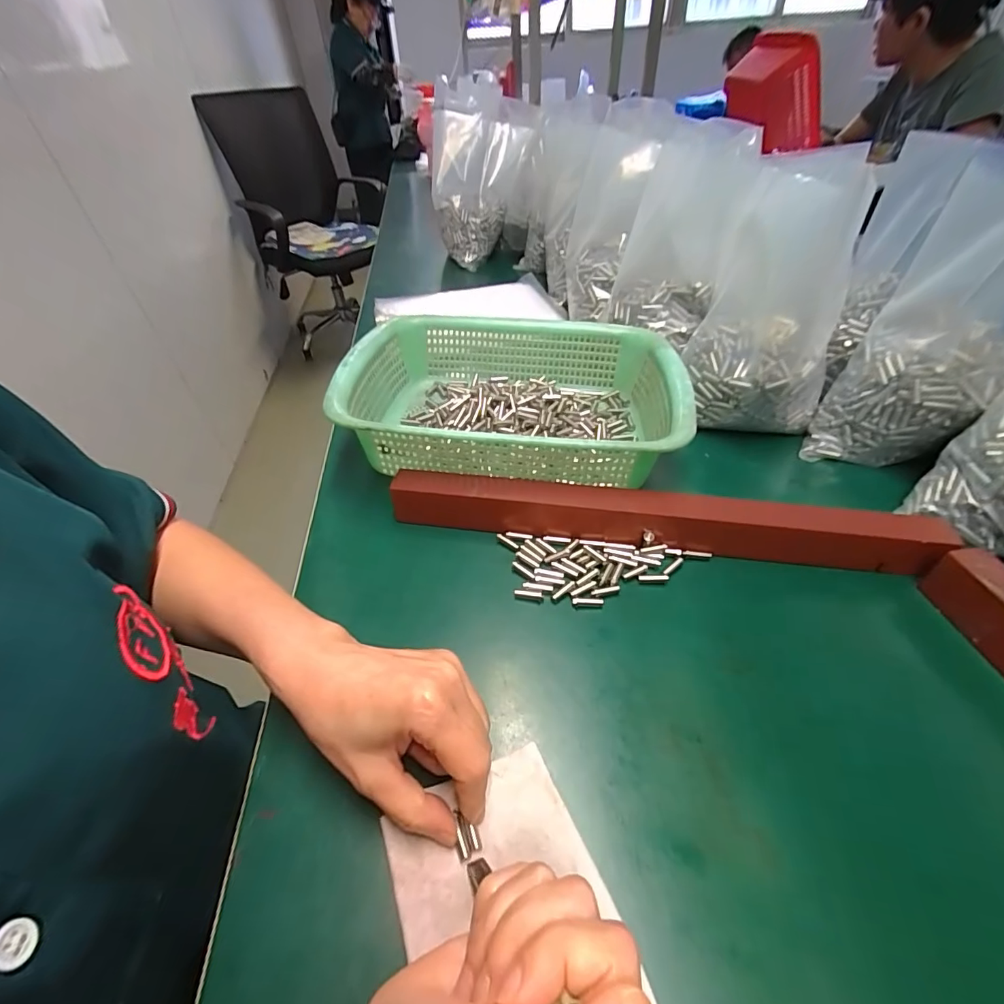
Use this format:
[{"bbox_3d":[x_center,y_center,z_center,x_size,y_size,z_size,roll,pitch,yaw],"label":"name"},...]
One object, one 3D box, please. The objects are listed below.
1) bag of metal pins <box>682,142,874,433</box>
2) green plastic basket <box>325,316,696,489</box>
[{"bbox_3d":[0.242,-0.172,0.418,0.122,0.203,0.107,16,47,20],"label":"bag of metal pins"},{"bbox_3d":[0.012,-0.099,0.441,0.290,0.085,0.217,2,44,6],"label":"green plastic basket"}]

